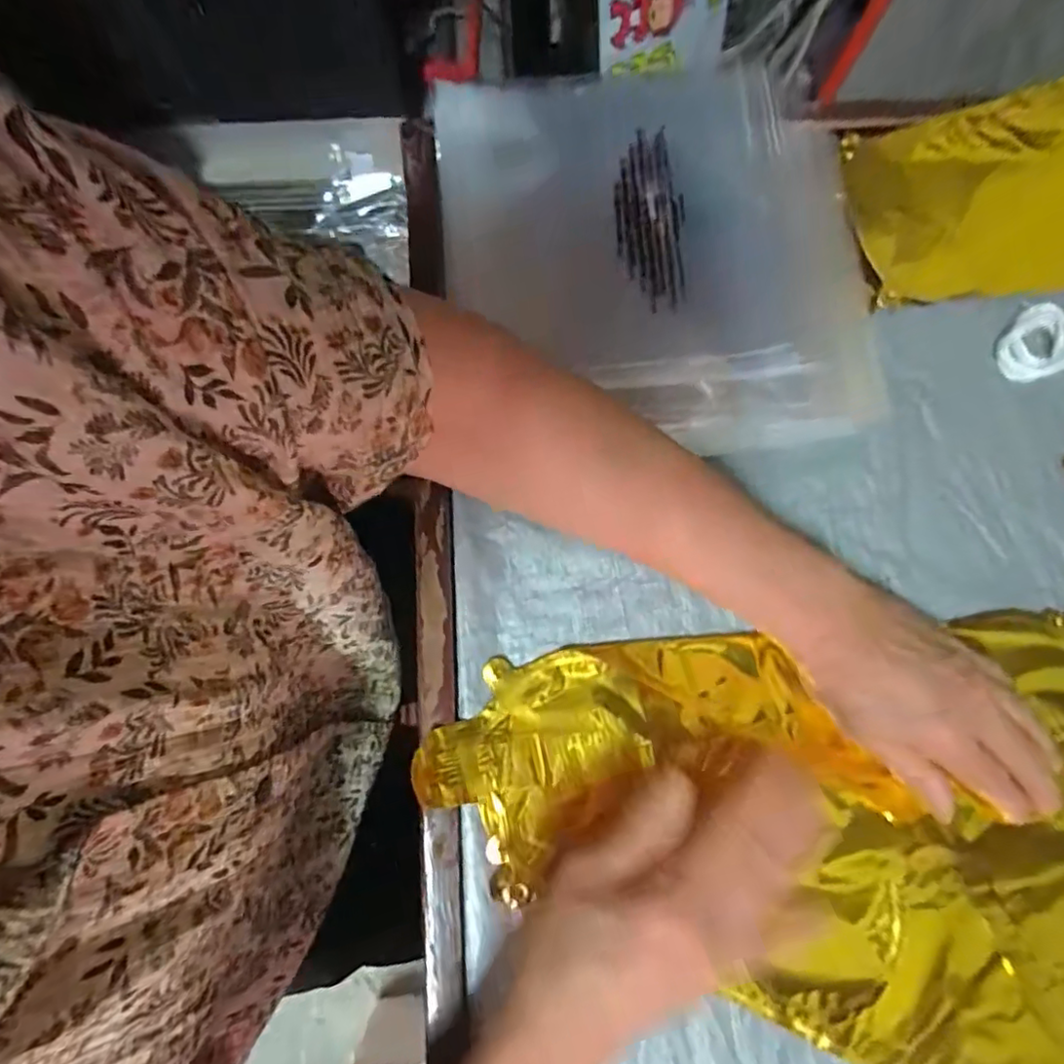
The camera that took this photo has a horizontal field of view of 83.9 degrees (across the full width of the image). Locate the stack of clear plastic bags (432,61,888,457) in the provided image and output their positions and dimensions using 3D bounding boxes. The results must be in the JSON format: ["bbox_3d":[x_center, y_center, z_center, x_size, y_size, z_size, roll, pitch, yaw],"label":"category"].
[{"bbox_3d":[0.080,-0.174,0.376,0.263,0.019,0.249,-4,82,-1],"label":"stack of clear plastic bags"}]

